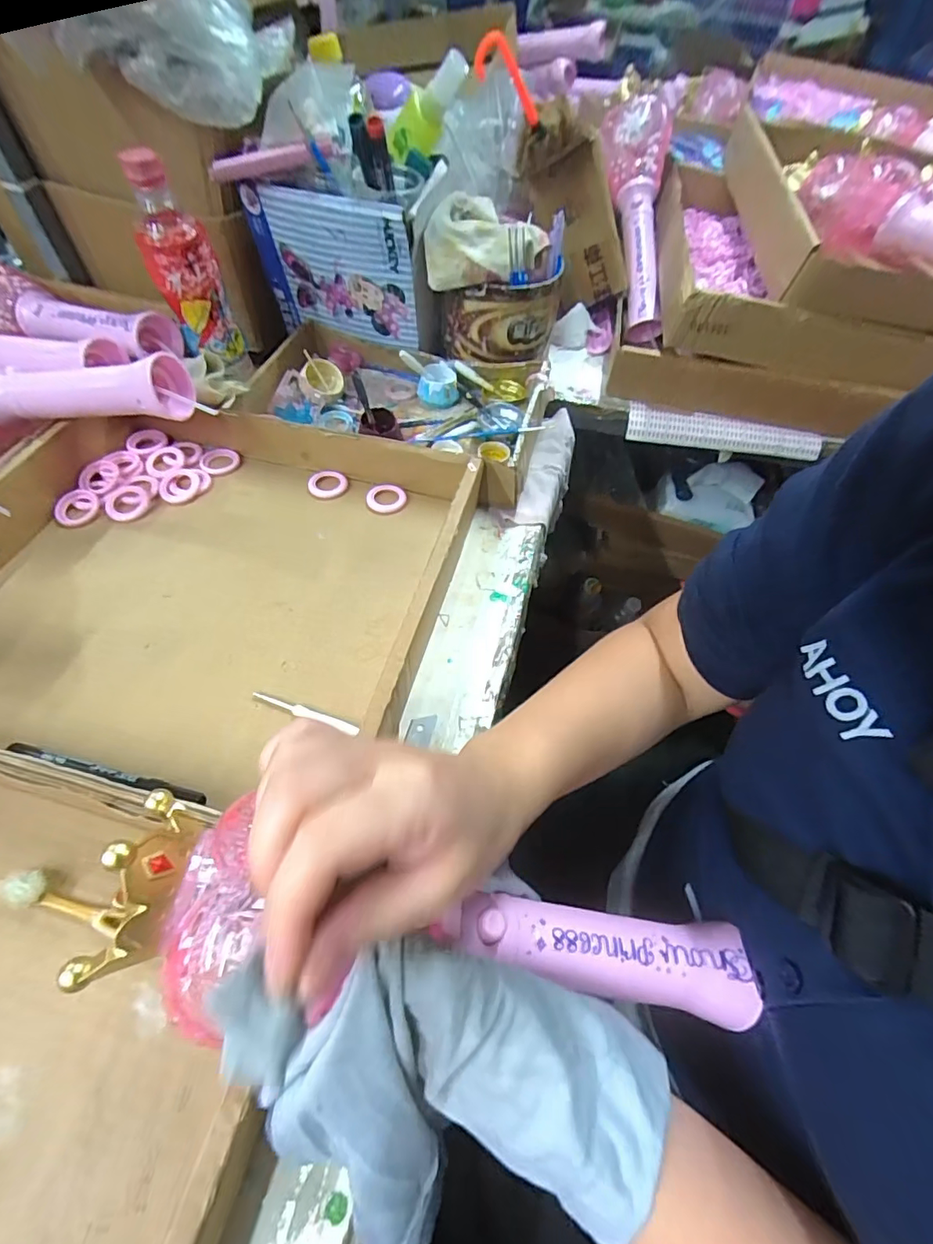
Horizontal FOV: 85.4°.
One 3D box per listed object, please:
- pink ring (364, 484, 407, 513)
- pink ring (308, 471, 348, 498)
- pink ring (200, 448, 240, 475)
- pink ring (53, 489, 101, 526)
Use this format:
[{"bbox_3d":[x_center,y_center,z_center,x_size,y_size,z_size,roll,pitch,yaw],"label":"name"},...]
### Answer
[{"bbox_3d":[-0.077,-0.119,0.485,0.038,0.009,0.033,-8,57,-11],"label":"pink ring"},{"bbox_3d":[-0.135,-0.135,0.493,0.037,0.007,0.033,23,57,11],"label":"pink ring"},{"bbox_3d":[-0.246,-0.162,0.502,0.037,0.006,0.037,2,55,-3],"label":"pink ring"},{"bbox_3d":[-0.352,-0.105,0.456,0.037,0.005,0.043,-33,65,-24],"label":"pink ring"}]

